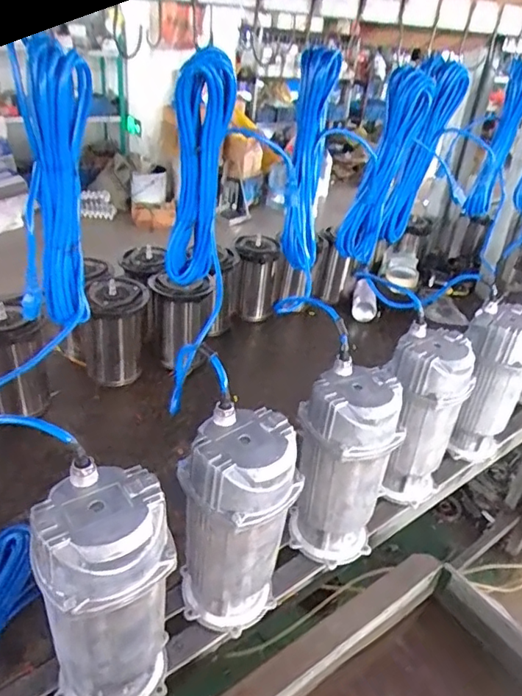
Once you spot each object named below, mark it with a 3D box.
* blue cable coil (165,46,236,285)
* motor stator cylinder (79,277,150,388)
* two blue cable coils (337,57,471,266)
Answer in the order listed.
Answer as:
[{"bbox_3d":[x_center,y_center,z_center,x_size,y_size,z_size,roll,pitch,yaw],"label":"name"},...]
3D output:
[{"bbox_3d":[-0.096,-0.254,0.823,0.087,0.346,0.085,2,32,-8],"label":"blue cable coil"},{"bbox_3d":[-0.316,-0.024,1.158,0.140,0.227,0.116,-5,34,-19],"label":"motor stator cylinder"},{"bbox_3d":[0.283,-0.367,1.091,0.219,0.364,0.068,-18,40,-34],"label":"two blue cable coils"}]

